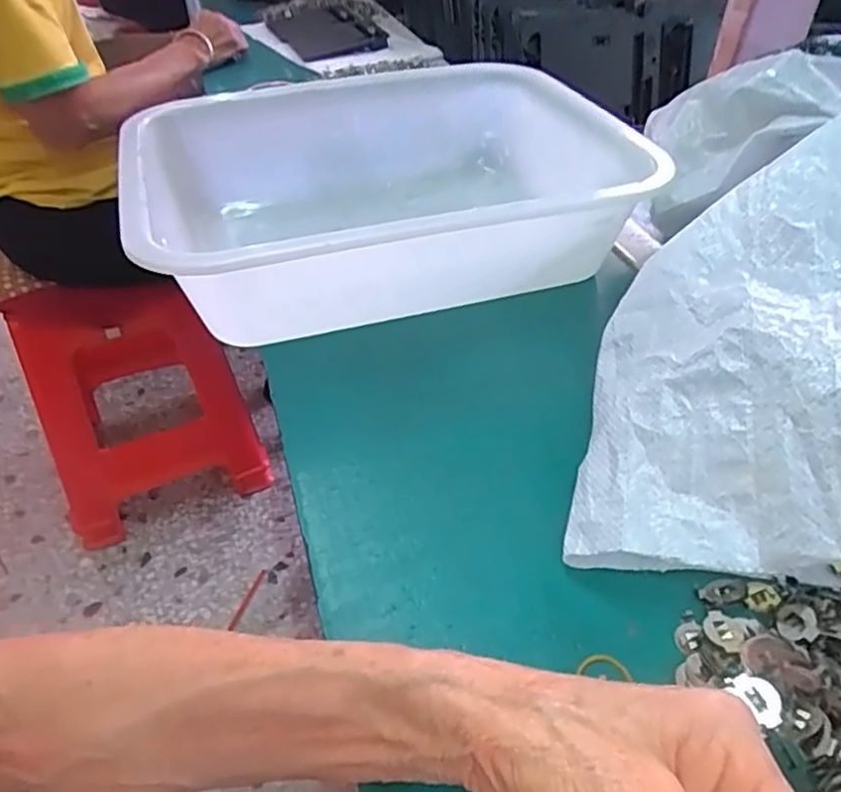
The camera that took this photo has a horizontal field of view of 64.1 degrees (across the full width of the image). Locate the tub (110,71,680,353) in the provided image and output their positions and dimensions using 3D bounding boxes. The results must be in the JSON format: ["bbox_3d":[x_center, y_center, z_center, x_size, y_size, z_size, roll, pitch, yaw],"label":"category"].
[{"bbox_3d":[-0.032,-0.160,0.538,0.364,0.105,0.305,-13,42,-14],"label":"tub"}]

